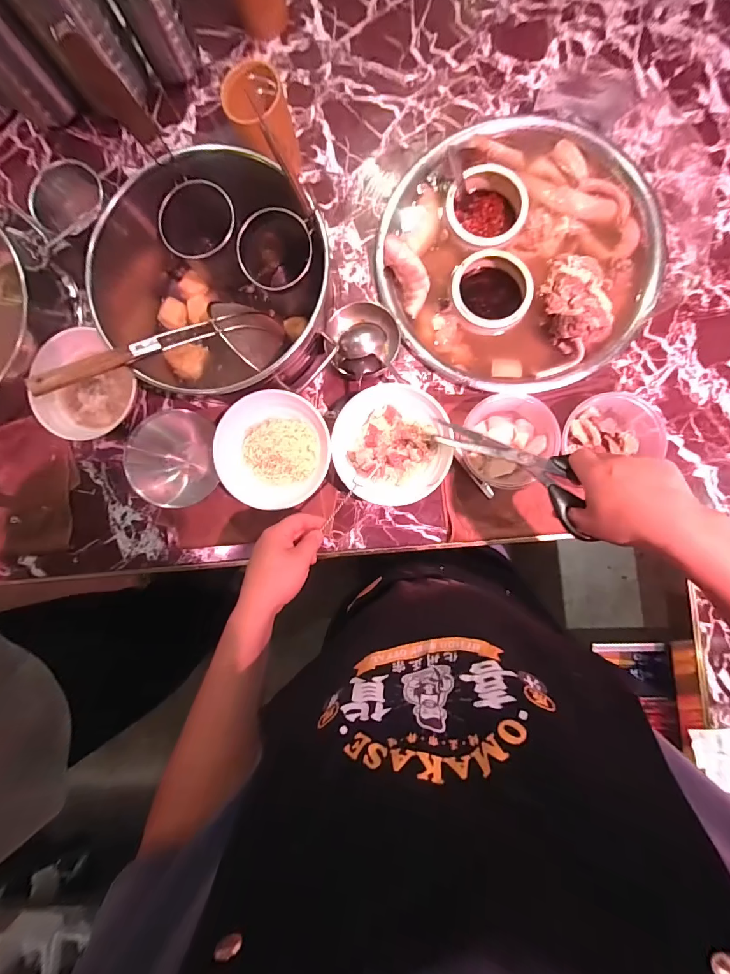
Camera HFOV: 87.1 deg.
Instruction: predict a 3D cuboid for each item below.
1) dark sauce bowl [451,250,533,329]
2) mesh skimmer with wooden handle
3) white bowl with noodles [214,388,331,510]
[{"bbox_3d":[0.203,-0.314,0.626,0.122,0.057,0.115,0,89,4],"label":"dark sauce bowl"},{"bbox_3d":[-0.298,-0.204,0.572,0.345,0.058,0.138,-24,87,-26],"label":"mesh skimmer with wooden handle"},{"bbox_3d":[-0.136,-0.057,0.599,0.166,0.067,0.175,0,89,4],"label":"white bowl with noodles"}]

